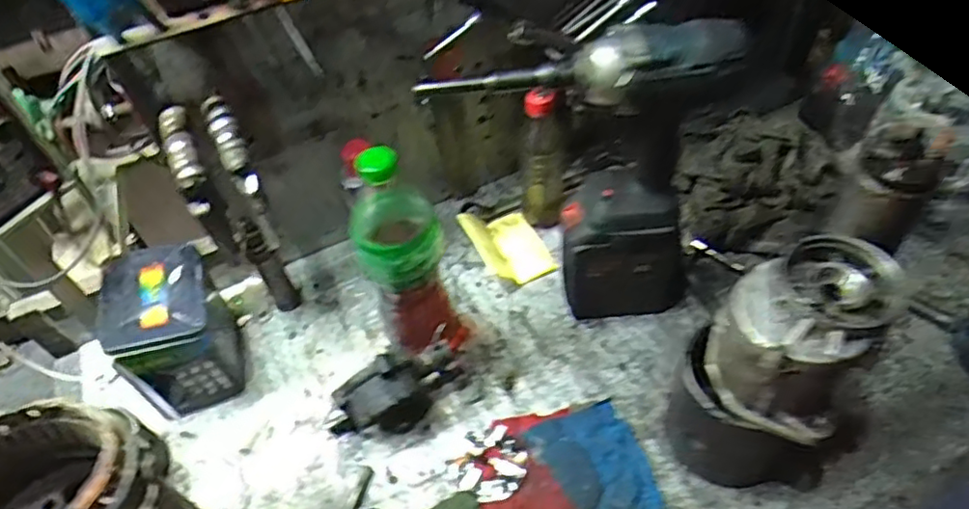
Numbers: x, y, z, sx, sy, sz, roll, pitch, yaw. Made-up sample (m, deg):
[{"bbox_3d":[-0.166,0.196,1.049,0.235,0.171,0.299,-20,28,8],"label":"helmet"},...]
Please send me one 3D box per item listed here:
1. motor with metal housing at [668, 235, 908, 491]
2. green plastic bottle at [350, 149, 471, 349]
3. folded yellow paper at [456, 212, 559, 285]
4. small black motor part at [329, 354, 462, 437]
[{"bbox_3d":[0.230,0.100,0.521,0.107,0.236,0.109,-2,48,3],"label":"motor with metal housing"},{"bbox_3d":[-0.068,0.007,0.608,0.074,0.274,0.084,-2,48,3],"label":"green plastic bottle"},{"bbox_3d":[0.029,-0.017,0.773,0.086,0.042,0.110,-23,51,-15],"label":"folded yellow paper"},{"bbox_3d":[-0.088,0.135,0.628,0.140,0.087,0.051,-25,51,-17],"label":"small black motor part"}]

